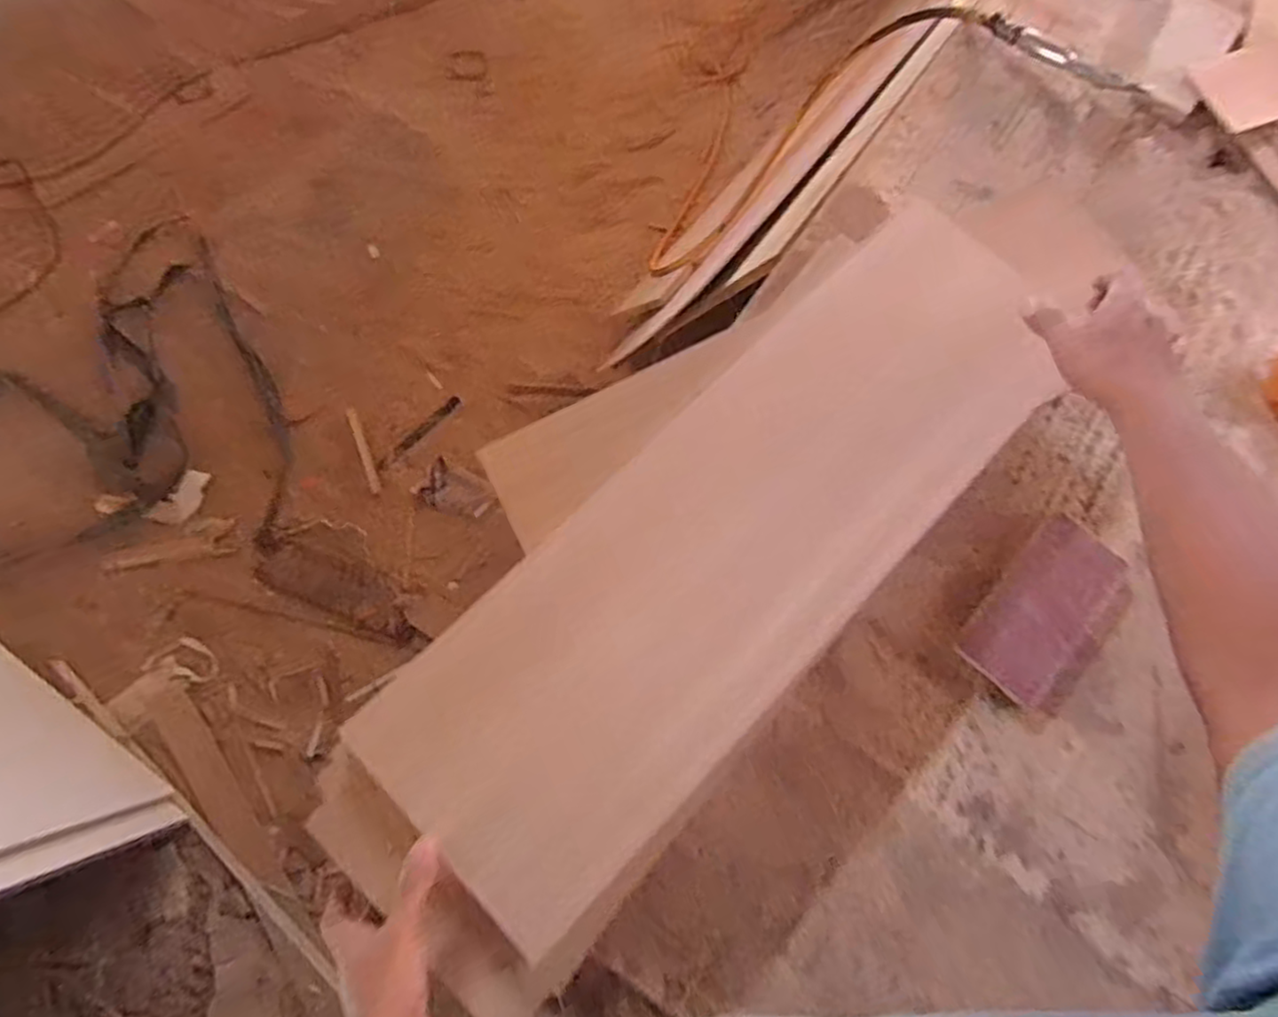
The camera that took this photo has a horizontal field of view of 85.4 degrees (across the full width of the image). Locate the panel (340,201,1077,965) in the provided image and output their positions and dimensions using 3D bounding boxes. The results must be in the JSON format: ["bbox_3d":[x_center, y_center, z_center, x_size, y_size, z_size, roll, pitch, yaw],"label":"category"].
[{"bbox_3d":[0.108,0.022,0.616,0.715,0.020,0.248,-43,85,-12],"label":"panel"}]

